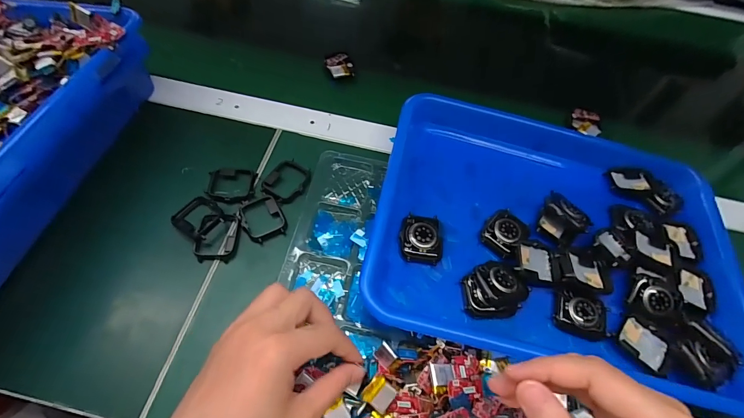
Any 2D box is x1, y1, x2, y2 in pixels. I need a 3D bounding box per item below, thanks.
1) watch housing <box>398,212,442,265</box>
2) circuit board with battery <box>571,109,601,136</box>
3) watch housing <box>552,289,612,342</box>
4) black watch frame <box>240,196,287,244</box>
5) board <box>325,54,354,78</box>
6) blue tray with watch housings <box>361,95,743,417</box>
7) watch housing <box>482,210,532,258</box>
[{"bbox_3d":[0.043,0.027,0.316,0.036,0.016,0.045,8,58,0],"label":"watch housing"},{"bbox_3d":[0.258,-0.103,0.438,0.033,0.011,0.039,13,58,3],"label":"circuit board with battery"},{"bbox_3d":[0.173,0.088,0.300,0.043,0.011,0.033,16,59,5],"label":"watch housing"},{"bbox_3d":[-0.103,0.009,0.344,0.037,0.011,0.045,-20,62,-16],"label":"black watch frame"},{"bbox_3d":[-0.041,-0.181,0.462,0.033,0.011,0.043,-9,60,-10],"label":"board"},{"bbox_3d":[0.170,0.010,0.336,0.316,0.032,0.253,14,59,2],"label":"blue tray with watch housings"},{"bbox_3d":[0.120,0.020,0.327,0.035,0.008,0.043,41,64,19],"label":"watch housing"}]

